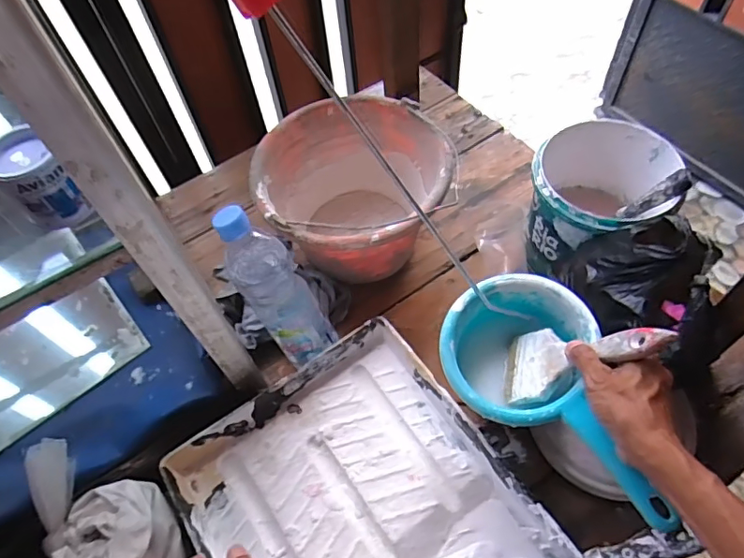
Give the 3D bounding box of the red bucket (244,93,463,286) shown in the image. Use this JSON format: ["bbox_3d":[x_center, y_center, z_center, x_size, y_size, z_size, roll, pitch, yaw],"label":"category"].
[{"bbox_3d":[-0.022,-0.103,0.713,0.241,0.162,0.242,-2,58,3],"label":"red bucket"}]

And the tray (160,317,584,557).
[{"bbox_3d":[-0.005,0.252,0.538,0.290,0.059,0.346,-32,61,-15],"label":"tray"}]

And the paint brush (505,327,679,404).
[{"bbox_3d":[0.191,0.068,0.485,0.010,0.174,0.073,26,57,-22],"label":"paint brush"}]

